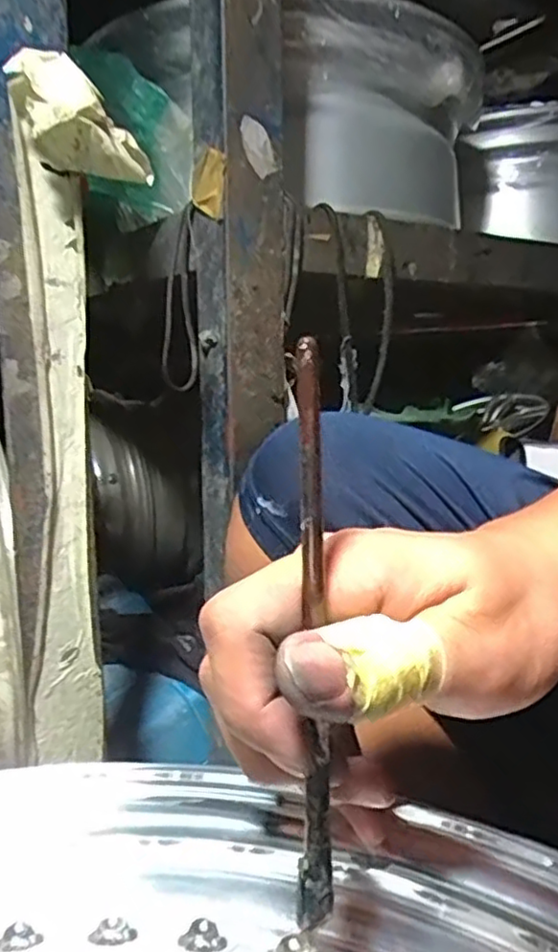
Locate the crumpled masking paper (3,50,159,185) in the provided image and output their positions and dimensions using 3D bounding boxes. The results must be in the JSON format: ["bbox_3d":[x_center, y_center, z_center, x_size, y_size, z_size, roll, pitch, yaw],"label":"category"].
[{"bbox_3d":[-0.100,-0.185,0.340,0.062,0.058,0.033,-2,9,-5],"label":"crumpled masking paper"}]

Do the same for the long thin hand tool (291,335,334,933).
[{"bbox_3d":[0.008,0.047,0.178,0.011,0.163,0.008,4,11,29],"label":"long thin hand tool"}]

